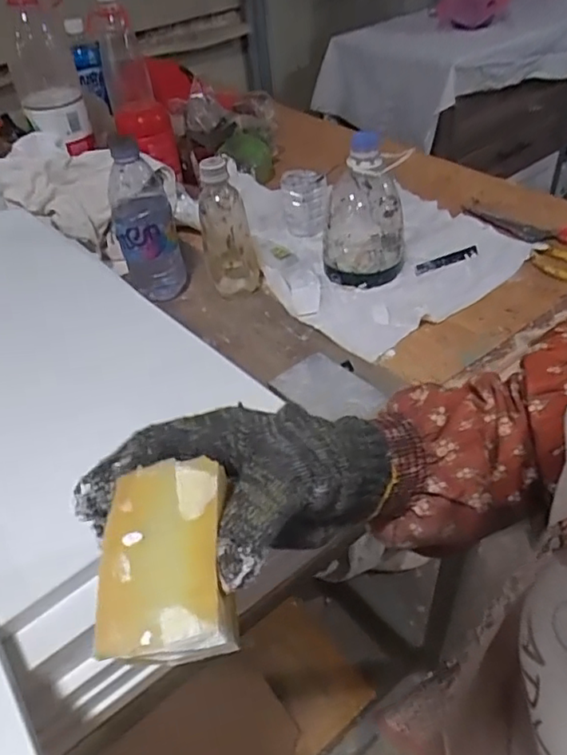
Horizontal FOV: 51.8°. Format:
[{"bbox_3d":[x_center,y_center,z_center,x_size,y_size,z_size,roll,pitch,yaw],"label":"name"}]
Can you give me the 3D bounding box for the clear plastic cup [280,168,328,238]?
[{"bbox_3d":[0.029,-0.247,0.828,0.059,0.075,0.066,-5,42,1],"label":"clear plastic cup"}]

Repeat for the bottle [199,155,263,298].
[{"bbox_3d":[-0.065,-0.176,0.701,0.065,0.172,0.065,-8,42,-3],"label":"bottle"}]

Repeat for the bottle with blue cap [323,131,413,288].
[{"bbox_3d":[0.096,-0.201,0.710,0.091,0.182,0.089,-2,42,5],"label":"bottle with blue cap"}]

